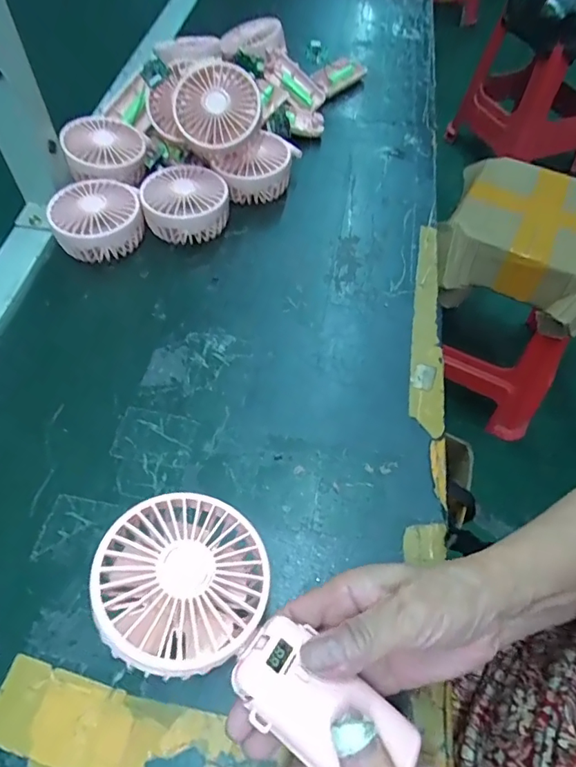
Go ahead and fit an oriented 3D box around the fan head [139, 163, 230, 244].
[{"bbox_3d":[-0.104,-0.182,0.507,0.084,0.044,0.084,-10,57,-8],"label":"fan head"}]

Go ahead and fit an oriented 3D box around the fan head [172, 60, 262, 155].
[{"bbox_3d":[-0.069,-0.272,0.492,0.085,0.025,0.087,-1,85,7],"label":"fan head"}]

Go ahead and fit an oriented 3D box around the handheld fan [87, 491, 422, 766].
[{"bbox_3d":[-0.017,0.124,0.242,0.172,0.026,0.080,38,63,7],"label":"handheld fan"}]

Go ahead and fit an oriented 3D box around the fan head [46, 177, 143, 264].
[{"bbox_3d":[-0.188,-0.162,0.492,0.084,0.043,0.077,1,57,-1],"label":"fan head"}]

